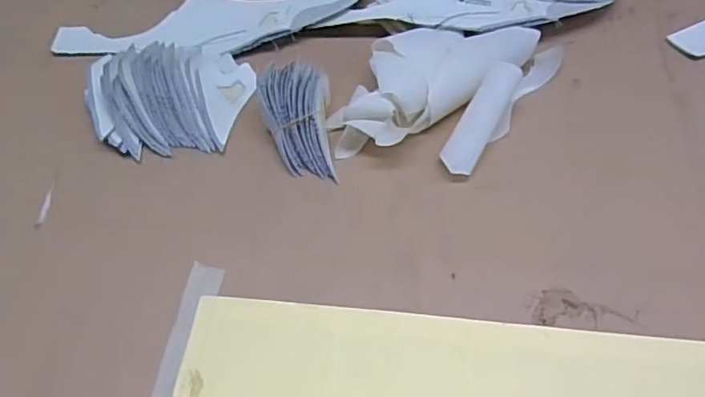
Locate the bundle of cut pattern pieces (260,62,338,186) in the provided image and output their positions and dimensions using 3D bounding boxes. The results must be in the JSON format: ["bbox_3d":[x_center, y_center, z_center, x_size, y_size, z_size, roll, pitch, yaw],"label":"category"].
[{"bbox_3d":[-0.042,-0.061,0.449,0.052,0.045,0.077,-4,55,-3],"label":"bundle of cut pattern pieces"}]

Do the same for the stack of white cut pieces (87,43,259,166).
[{"bbox_3d":[-0.142,-0.082,0.467,0.125,0.041,0.084,-12,56,-9],"label":"stack of white cut pieces"}]

